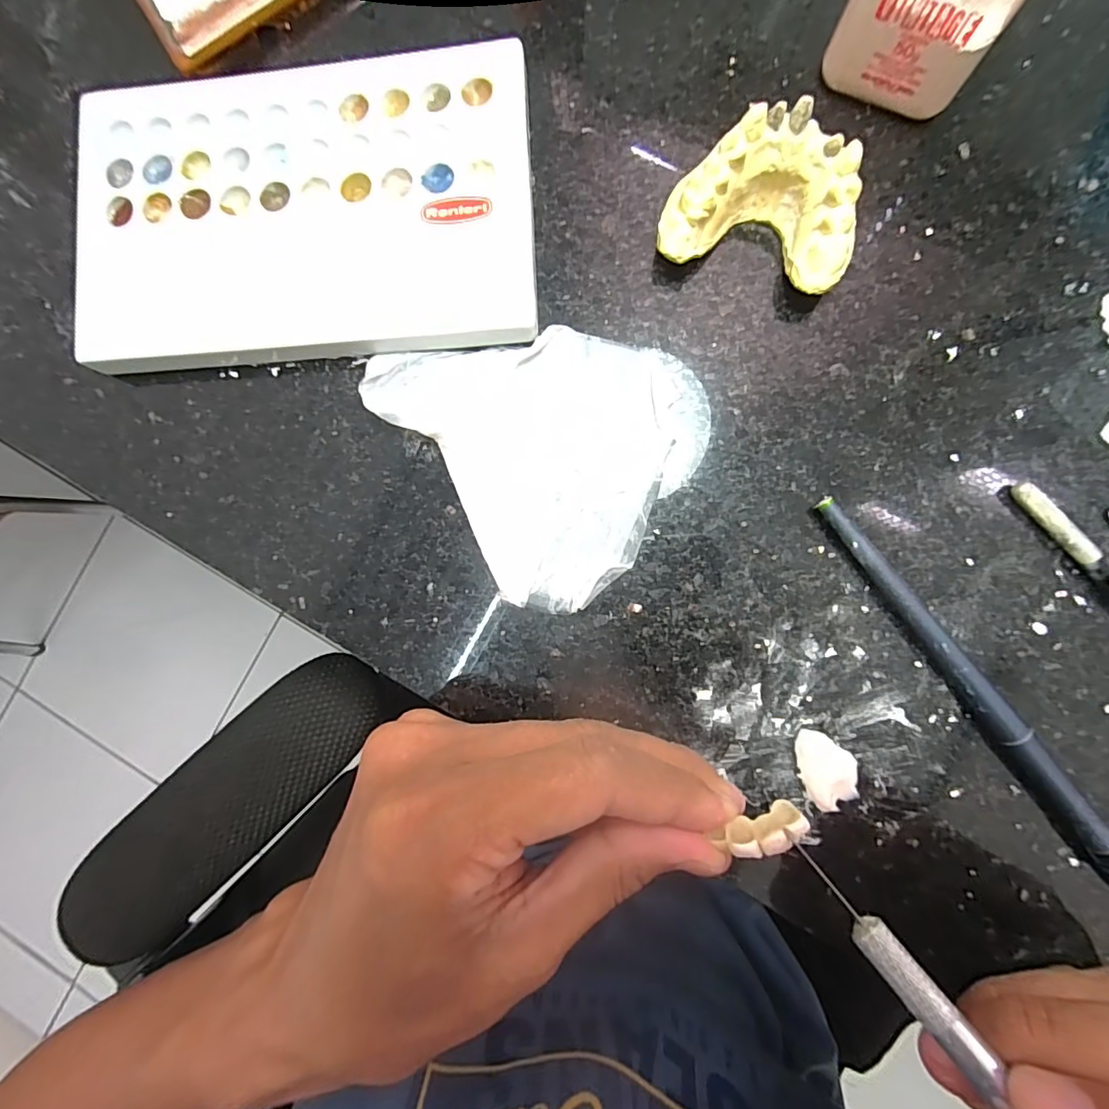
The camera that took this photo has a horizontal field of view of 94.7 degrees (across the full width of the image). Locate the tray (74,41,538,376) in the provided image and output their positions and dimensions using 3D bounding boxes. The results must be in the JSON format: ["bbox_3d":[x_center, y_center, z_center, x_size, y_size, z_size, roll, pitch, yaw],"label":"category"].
[{"bbox_3d":[-0.082,-0.113,0.169,0.148,0.012,0.094,-2,88,4],"label":"tray"}]

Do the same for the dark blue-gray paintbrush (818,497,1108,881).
[{"bbox_3d":[0.128,0.050,0.147,0.009,0.010,0.160,-38,86,2],"label":"dark blue-gray paintbrush"}]

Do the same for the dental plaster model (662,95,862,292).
[{"bbox_3d":[0.062,-0.103,0.151,0.054,0.026,0.037,17,89,5],"label":"dental plaster model"}]

